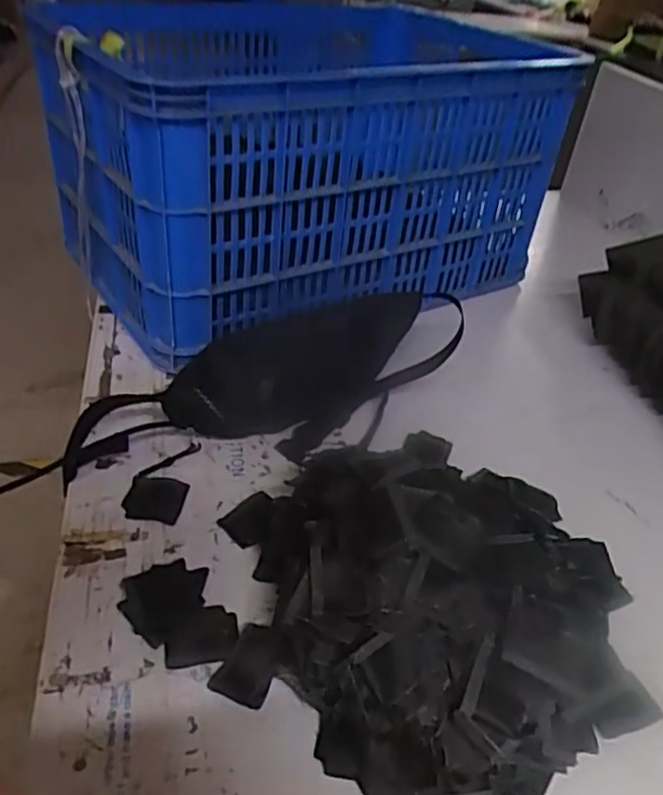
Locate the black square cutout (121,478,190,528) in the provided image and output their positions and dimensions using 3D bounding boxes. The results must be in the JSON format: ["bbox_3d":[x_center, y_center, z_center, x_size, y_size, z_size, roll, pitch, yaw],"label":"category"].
[{"bbox_3d":[-0.157,0.092,0.600,0.052,0.009,0.050,9,35,2],"label":"black square cutout"}]

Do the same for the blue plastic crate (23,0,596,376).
[{"bbox_3d":[-0.023,-0.291,0.884,0.580,0.314,0.372,-20,44,-33],"label":"blue plastic crate"}]

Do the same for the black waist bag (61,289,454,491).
[{"bbox_3d":[-0.064,-0.017,0.670,0.393,0.122,0.094,-10,39,-22],"label":"black waist bag"}]

